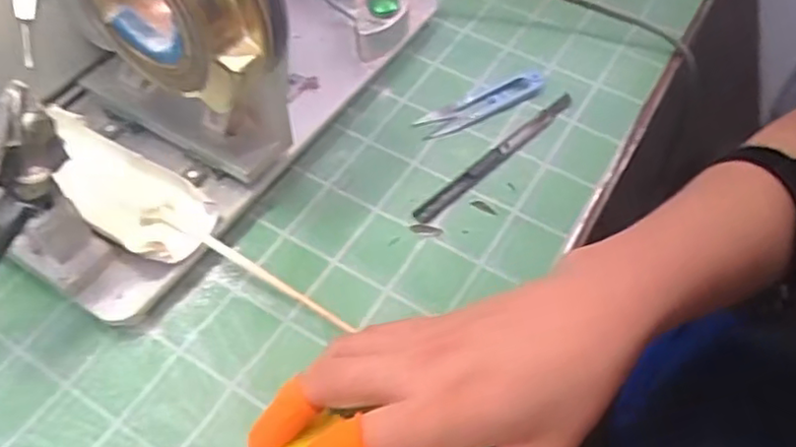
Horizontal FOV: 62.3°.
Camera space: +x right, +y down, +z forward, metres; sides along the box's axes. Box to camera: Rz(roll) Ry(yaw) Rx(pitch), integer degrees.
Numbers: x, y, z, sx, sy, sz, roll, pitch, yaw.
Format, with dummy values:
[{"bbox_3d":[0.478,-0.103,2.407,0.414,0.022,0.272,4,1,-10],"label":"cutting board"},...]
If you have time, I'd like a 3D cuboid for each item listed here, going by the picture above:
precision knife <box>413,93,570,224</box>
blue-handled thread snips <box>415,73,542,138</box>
[{"bbox_3d":[0.071,-0.049,0.459,0.160,0.006,0.012,-38,62,-24],"label":"precision knife"},{"bbox_3d":[0.063,-0.089,0.483,0.105,0.005,0.025,-23,57,-16],"label":"blue-handled thread snips"}]

